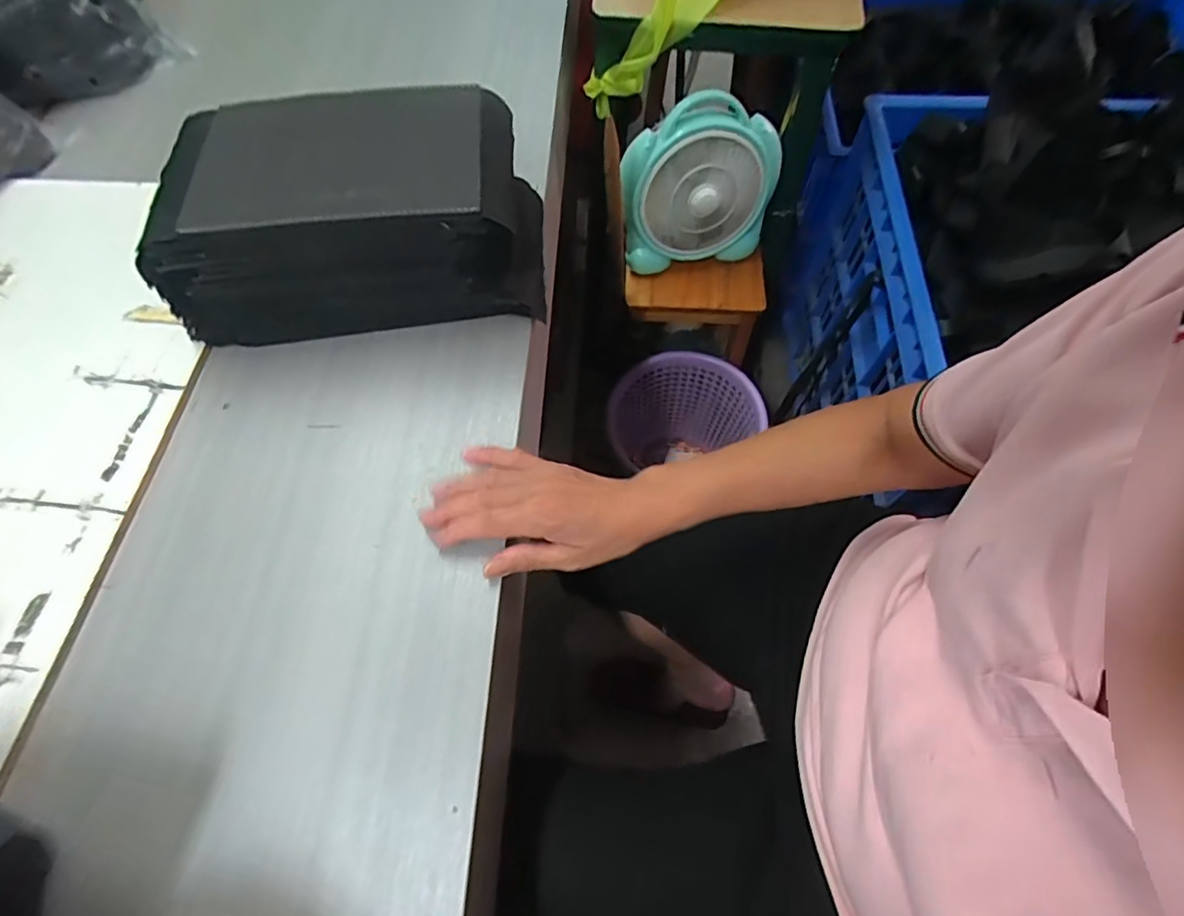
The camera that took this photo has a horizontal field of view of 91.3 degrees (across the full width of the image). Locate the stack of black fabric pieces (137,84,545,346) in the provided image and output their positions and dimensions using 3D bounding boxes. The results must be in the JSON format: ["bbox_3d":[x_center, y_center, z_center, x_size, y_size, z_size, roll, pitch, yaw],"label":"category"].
[{"bbox_3d":[-0.199,-0.207,0.497,0.301,0.132,0.154,-5,63,-2],"label":"stack of black fabric pieces"}]

